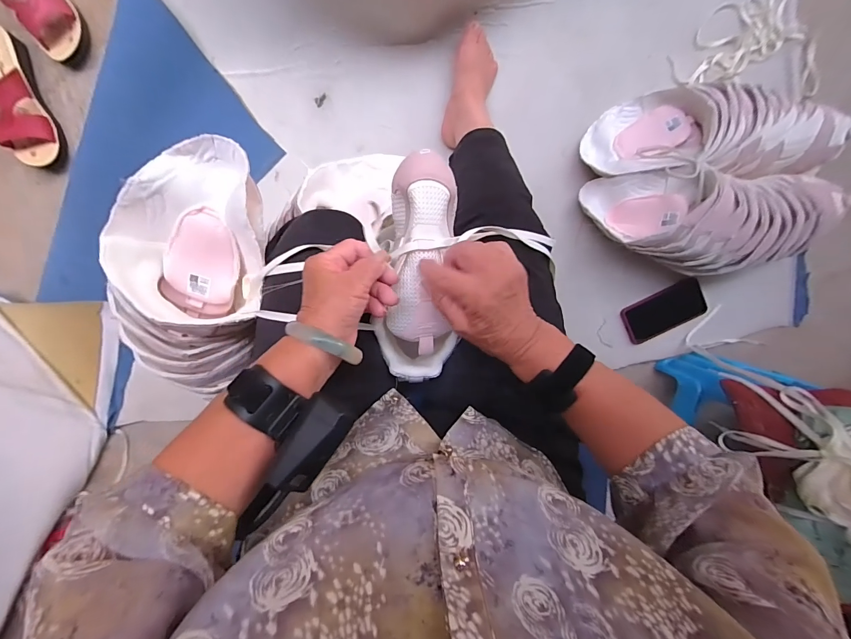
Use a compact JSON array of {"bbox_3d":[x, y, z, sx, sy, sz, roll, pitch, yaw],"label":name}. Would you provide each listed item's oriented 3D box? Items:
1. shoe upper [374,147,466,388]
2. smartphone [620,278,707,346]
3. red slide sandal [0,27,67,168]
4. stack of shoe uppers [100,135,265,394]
[{"bbox_3d":[-0.005,-0.048,0.399,0.084,0.052,0.233,2,106,-4],"label":"shoe upper"},{"bbox_3d":[0.492,-0.021,0.765,0.169,0.018,0.092,-25,110,1],"label":"smartphone"},{"bbox_3d":[-0.699,-0.374,0.625,0.075,0.066,0.215,-15,98,-2],"label":"red slide sandal"},{"bbox_3d":[-0.258,-0.060,0.423,0.155,0.113,0.259,10,99,-5],"label":"stack of shoe uppers"}]

